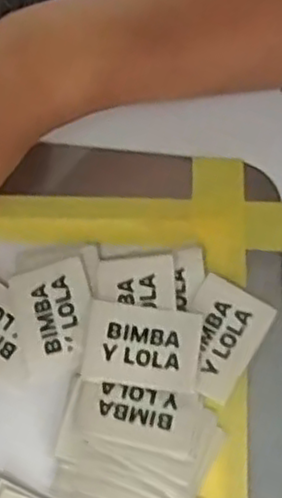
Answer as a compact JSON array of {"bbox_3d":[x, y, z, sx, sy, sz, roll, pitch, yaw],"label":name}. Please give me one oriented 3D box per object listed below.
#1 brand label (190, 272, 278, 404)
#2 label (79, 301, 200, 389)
[{"bbox_3d":[0.033,0.037,0.306,0.034,0.004,0.048,29,74,15],"label":"brand label"},{"bbox_3d":[0.000,0.040,0.303,0.048,0.004,0.034,6,69,8],"label":"label"}]

